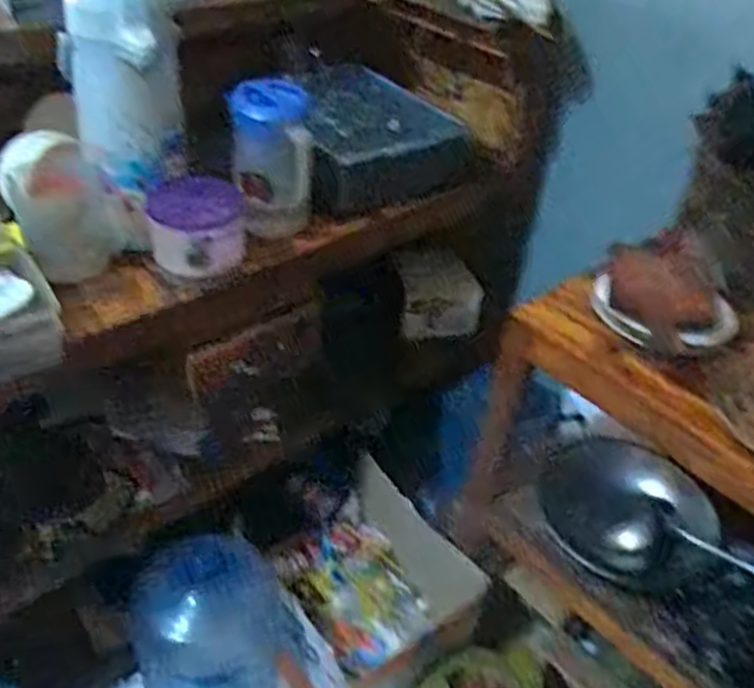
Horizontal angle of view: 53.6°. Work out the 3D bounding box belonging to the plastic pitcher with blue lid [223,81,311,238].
[{"bbox_3d":[-0.168,-0.303,1.201,0.126,0.219,0.149,-1,39,-8],"label":"plastic pitcher with blue lid"}]

